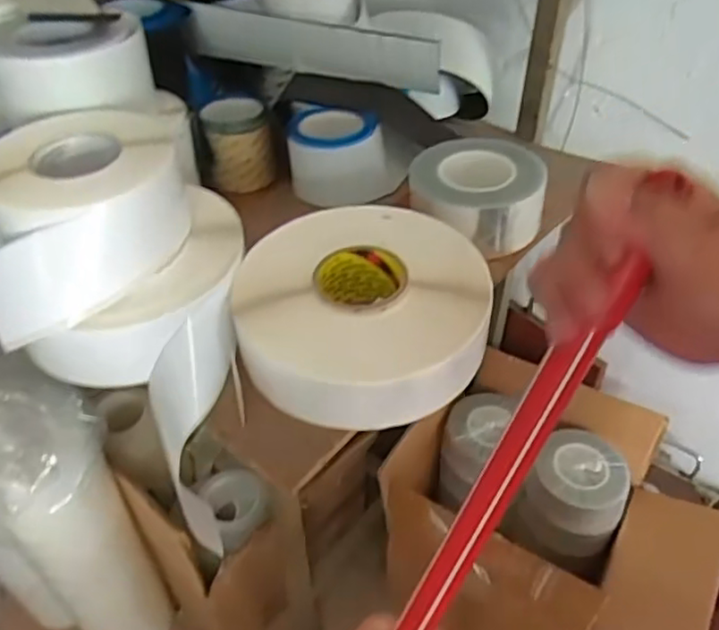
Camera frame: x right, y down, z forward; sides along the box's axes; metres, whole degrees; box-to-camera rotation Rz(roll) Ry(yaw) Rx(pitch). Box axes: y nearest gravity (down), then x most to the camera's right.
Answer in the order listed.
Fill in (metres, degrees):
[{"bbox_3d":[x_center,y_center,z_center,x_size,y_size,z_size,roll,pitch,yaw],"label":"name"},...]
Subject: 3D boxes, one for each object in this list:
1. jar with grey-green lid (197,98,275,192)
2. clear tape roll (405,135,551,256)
[{"bbox_3d":[-0.153,-0.211,0.814,0.075,0.091,0.091,-11,45,-12],"label":"jar with grey-green lid"},{"bbox_3d":[0.129,-0.134,0.717,0.143,0.071,0.138,0,44,0],"label":"clear tape roll"}]

